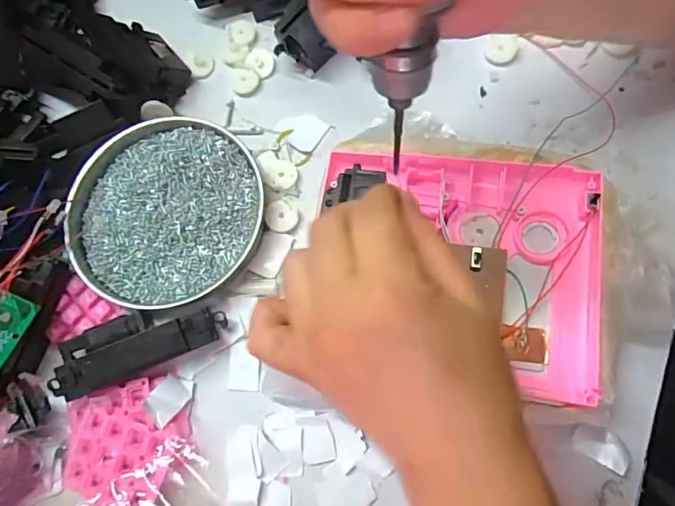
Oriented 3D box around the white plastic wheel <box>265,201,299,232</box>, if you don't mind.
[{"bbox_3d":[-0.039,-0.026,0.330,0.023,0.004,0.021,-1,74,5],"label":"white plastic wheel"}]

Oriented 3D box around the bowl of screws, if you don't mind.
[{"bbox_3d":[-0.119,-0.029,0.328,0.128,0.022,0.132,-1,74,5],"label":"bowl of screws"}]

